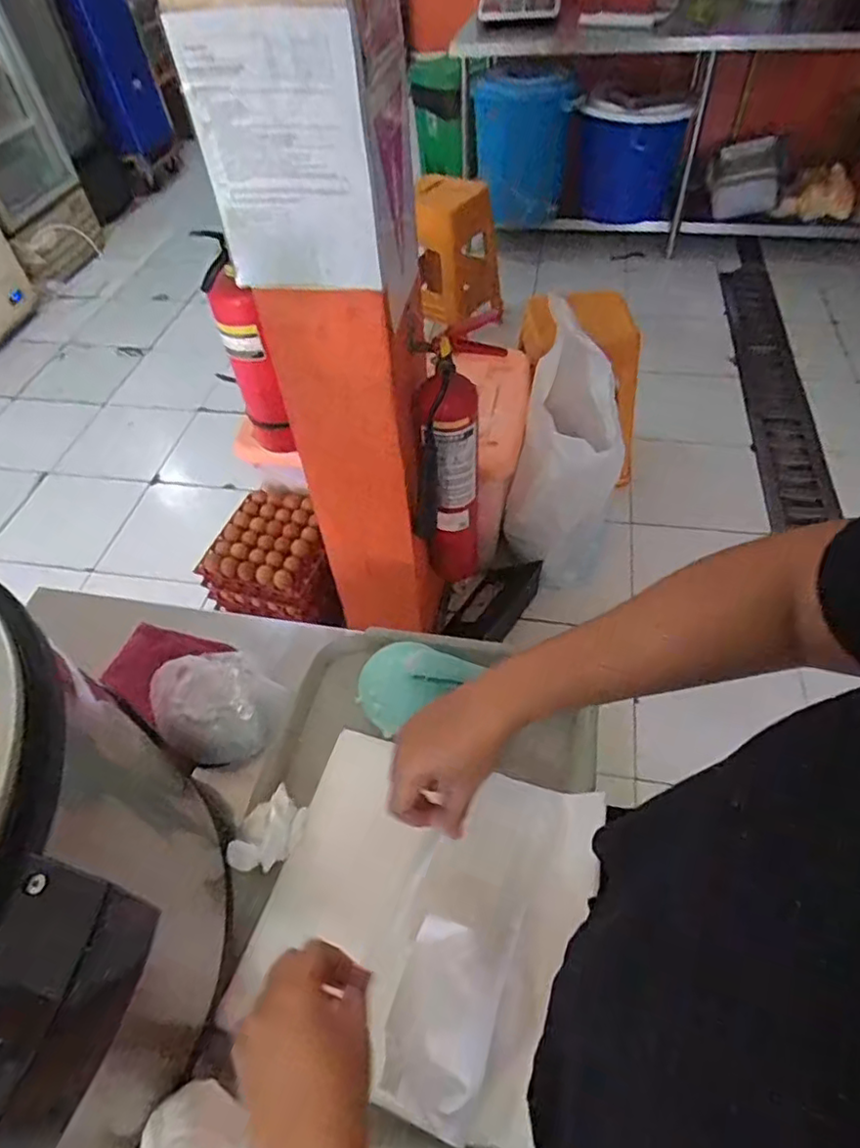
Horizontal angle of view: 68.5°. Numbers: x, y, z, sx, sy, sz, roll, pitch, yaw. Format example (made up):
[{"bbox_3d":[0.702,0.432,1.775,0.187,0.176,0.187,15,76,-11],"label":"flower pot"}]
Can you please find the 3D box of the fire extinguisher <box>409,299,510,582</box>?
[{"bbox_3d":[0.063,-0.193,1.281,0.124,0.675,0.126,10,52,12],"label":"fire extinguisher"}]

